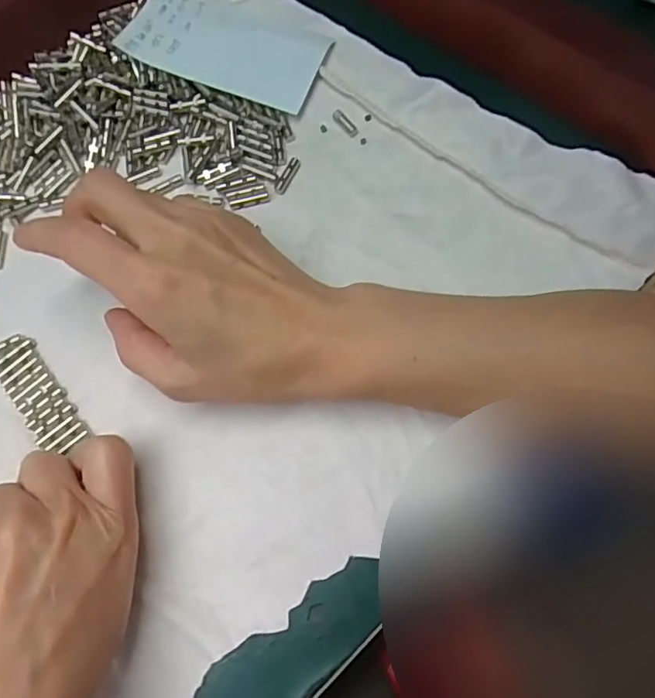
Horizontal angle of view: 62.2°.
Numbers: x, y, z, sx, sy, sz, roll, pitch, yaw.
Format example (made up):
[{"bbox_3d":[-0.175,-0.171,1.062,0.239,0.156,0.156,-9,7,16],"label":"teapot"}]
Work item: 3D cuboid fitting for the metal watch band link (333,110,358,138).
[{"bbox_3d":[0.009,-0.117,0.281,0.005,0.004,0.017,-38,76,-8],"label":"metal watch band link"}]

